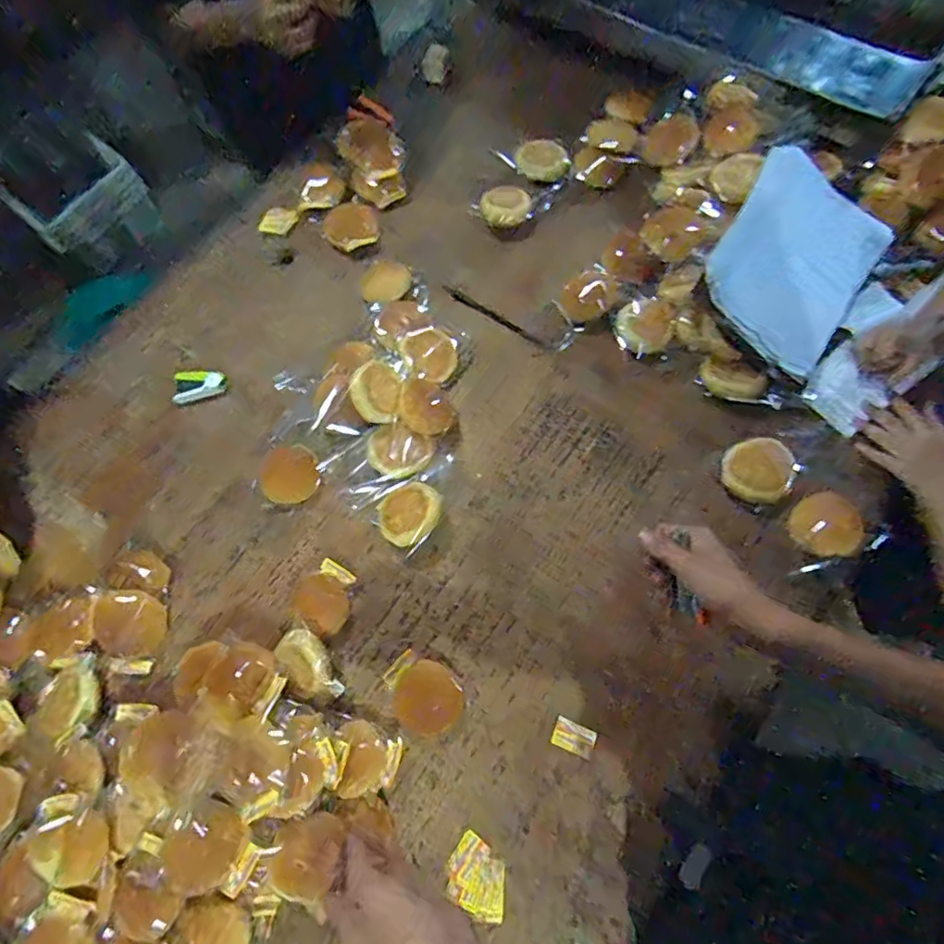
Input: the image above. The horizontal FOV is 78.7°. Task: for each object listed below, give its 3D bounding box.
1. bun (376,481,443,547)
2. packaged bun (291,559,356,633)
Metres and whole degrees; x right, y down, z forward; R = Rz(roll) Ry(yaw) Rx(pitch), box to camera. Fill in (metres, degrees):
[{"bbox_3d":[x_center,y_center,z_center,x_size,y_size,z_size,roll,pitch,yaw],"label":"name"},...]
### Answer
[{"bbox_3d":[-0.091,0.061,0.853,0.097,0.026,0.078,-41,76,-11],"label":"bun"},{"bbox_3d":[-0.204,0.178,0.812,0.076,0.035,0.090,35,76,11],"label":"packaged bun"}]

